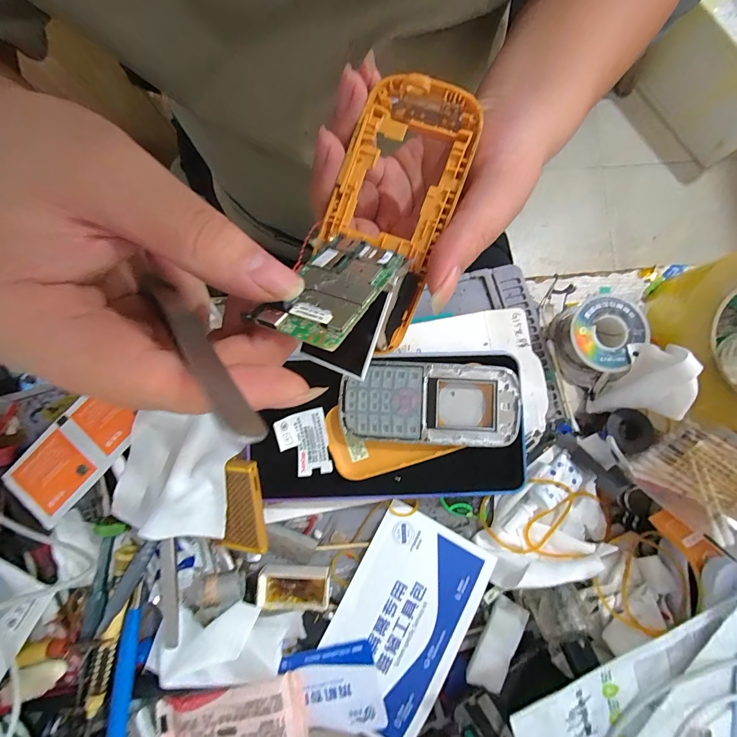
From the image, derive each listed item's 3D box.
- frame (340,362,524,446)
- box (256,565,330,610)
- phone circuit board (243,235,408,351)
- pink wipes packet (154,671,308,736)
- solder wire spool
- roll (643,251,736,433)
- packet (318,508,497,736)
[{"bbox_3d":[0.041,0.024,0.246,0.118,0.014,0.052,3,87,-1],"label":"frame"},{"bbox_3d":[-0.051,0.151,0.247,0.047,0.010,0.025,0,87,-1],"label":"box"},{"bbox_3d":[-0.012,-0.032,0.136,0.033,0.004,0.062,21,51,16],"label":"phone circuit board"},{"bbox_3d":[-0.090,0.232,0.233,0.095,0.011,0.041,-13,87,-2],"label":"pink wipes packet"},{"bbox_3d":[0.161,-0.021,0.257,0.049,0.029,0.053,0,87,-1],"label":"solder wire spool"},{"bbox_3d":[0.258,-0.017,0.244,0.112,0.049,0.120,0,87,-1],"label":"roll"},{"bbox_3d":[0.021,0.172,0.245,0.081,0.009,0.135,28,87,1],"label":"packet"}]

